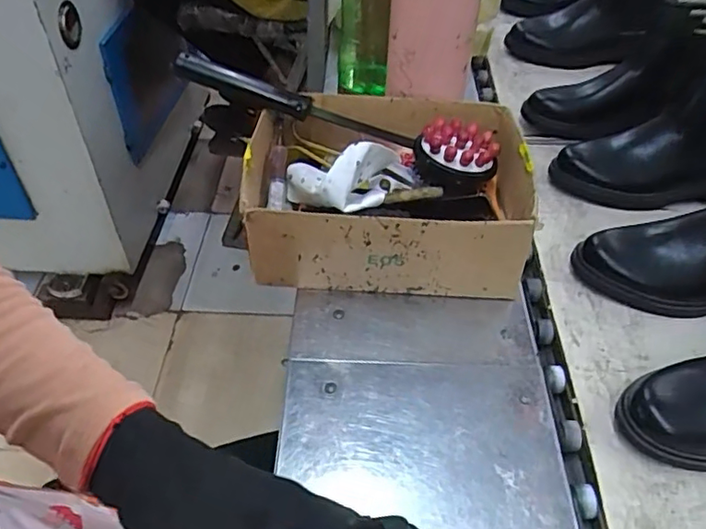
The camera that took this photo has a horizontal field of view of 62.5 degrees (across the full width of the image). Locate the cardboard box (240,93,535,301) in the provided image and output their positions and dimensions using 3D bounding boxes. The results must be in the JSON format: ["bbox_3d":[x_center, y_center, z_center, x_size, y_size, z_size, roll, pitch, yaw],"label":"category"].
[{"bbox_3d":[0.036,-0.079,0.620,0.271,0.110,0.219,5,47,5],"label":"cardboard box"}]

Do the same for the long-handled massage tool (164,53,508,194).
[{"bbox_3d":[-0.019,-0.159,0.621,0.347,0.054,0.064,19,48,-1],"label":"long-handled massage tool"}]

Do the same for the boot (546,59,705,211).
[{"bbox_3d":[0.387,-0.155,0.707,0.256,0.156,0.102,1,46,0],"label":"boot"}]

